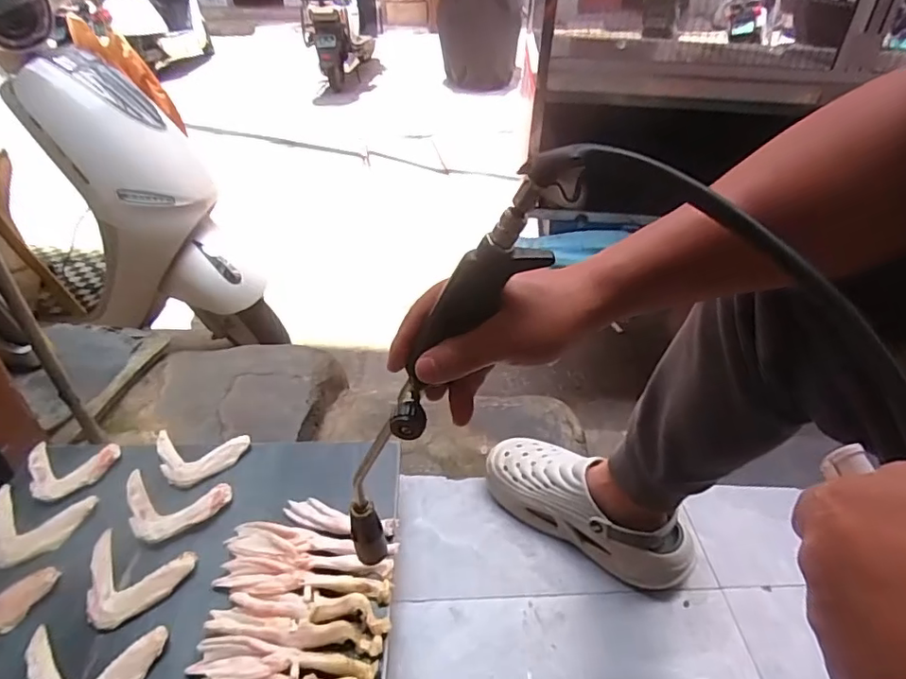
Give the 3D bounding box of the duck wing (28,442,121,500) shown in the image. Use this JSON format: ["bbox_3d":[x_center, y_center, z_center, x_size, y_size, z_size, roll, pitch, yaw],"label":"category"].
[{"bbox_3d":[-0.497,0.166,0.712,0.109,0.016,0.082,0,35,-1],"label":"duck wing"}]

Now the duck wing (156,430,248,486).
[{"bbox_3d":[-0.340,0.156,0.732,0.121,0.012,0.087,1,35,1],"label":"duck wing"}]

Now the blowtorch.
[{"bbox_3d":[-0.021,0.054,0.386,0.046,0.399,0.053,26,37,-1],"label":"blowtorch"}]

